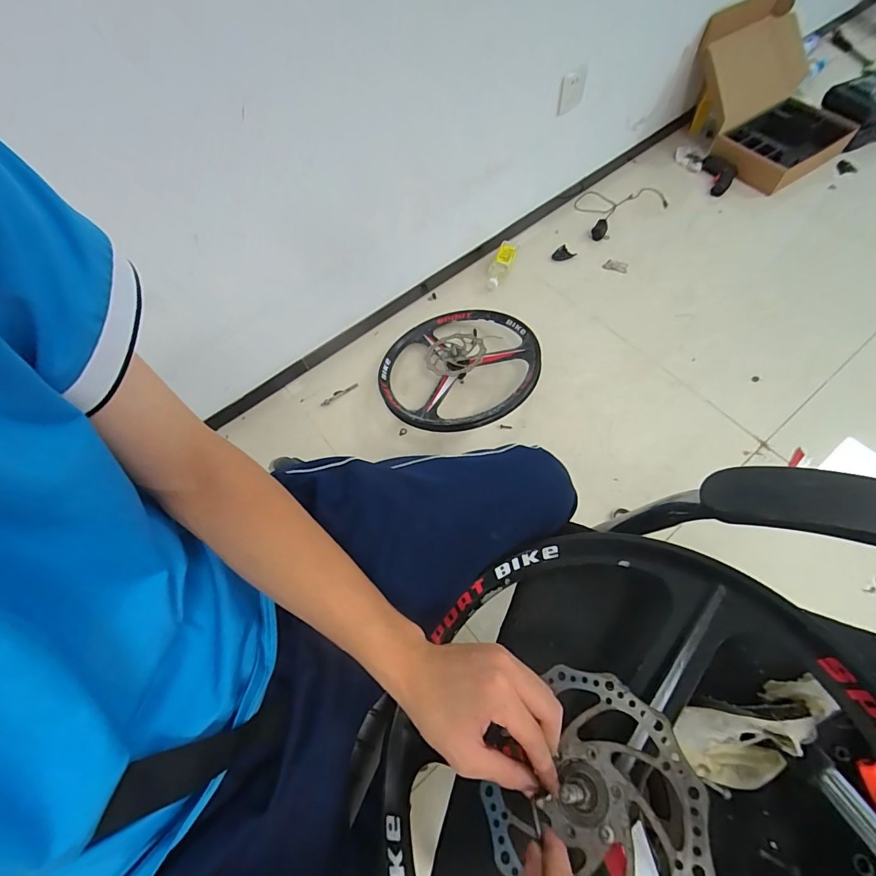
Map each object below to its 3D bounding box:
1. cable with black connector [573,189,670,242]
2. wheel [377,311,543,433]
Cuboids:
[{"bbox_3d":[0.599,-0.784,1.390,0.324,0.051,0.212,-28,65,-8],"label":"cable with black connector"},{"bbox_3d":[0.052,-0.179,1.062,0.406,0.111,0.397,-2,64,4],"label":"wheel"}]

